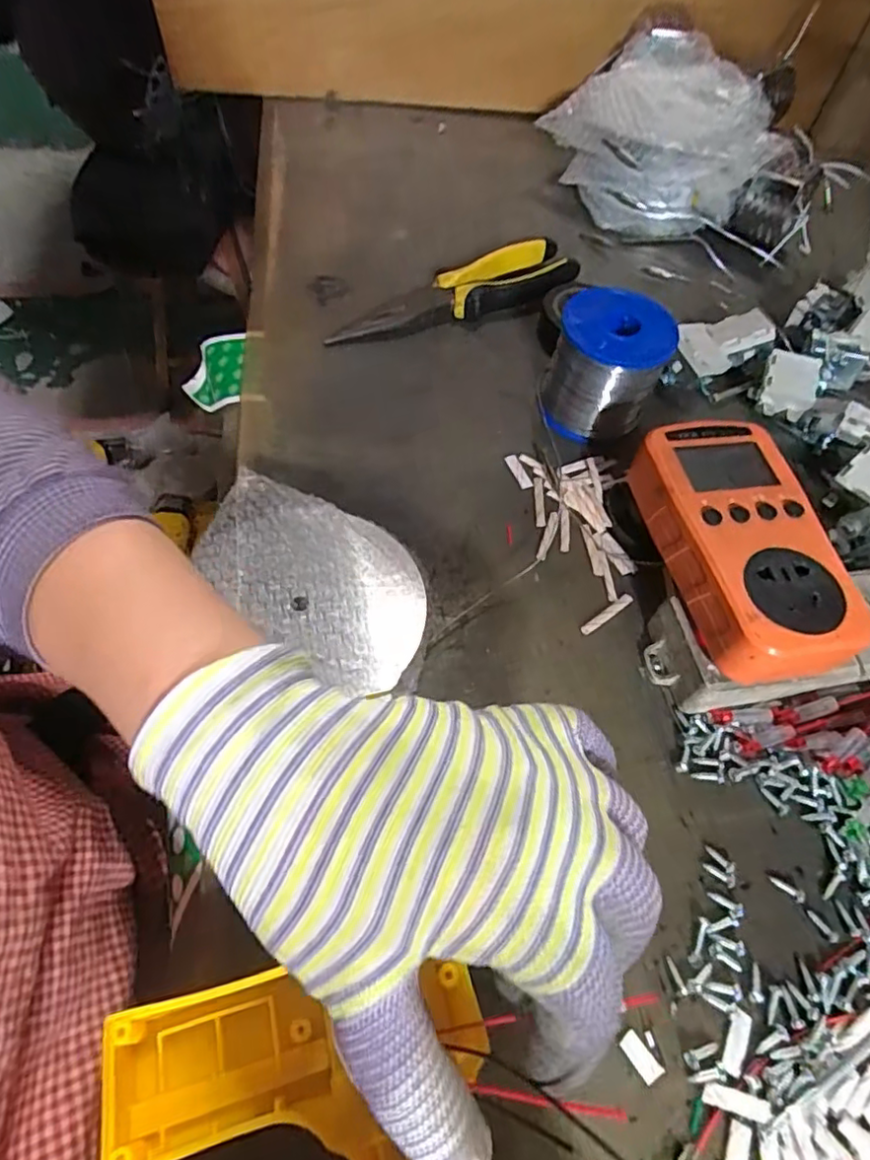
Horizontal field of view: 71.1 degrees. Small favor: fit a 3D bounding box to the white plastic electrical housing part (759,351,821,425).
[{"bbox_3d":[0.229,-0.126,0.394,0.034,0.010,0.042,19,89,-2],"label":"white plastic electrical housing part"}]

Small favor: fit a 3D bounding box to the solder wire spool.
[{"bbox_3d":[0.104,-0.132,0.371,0.062,0.057,0.063,6,60,-1],"label":"solder wire spool"}]

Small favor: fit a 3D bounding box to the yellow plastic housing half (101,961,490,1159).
[{"bbox_3d":[-0.037,0.196,0.177,0.119,0.031,0.136,-7,61,-7],"label":"yellow plastic housing half"}]

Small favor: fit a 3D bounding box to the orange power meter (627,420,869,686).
[{"bbox_3d":[0.141,-0.019,0.282,0.067,0.031,0.126,-7,61,-9],"label":"orange power meter"}]

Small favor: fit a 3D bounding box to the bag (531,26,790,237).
[{"bbox_3d":[0.188,-0.372,0.518,0.179,0.078,0.180,17,60,5],"label":"bag"}]

